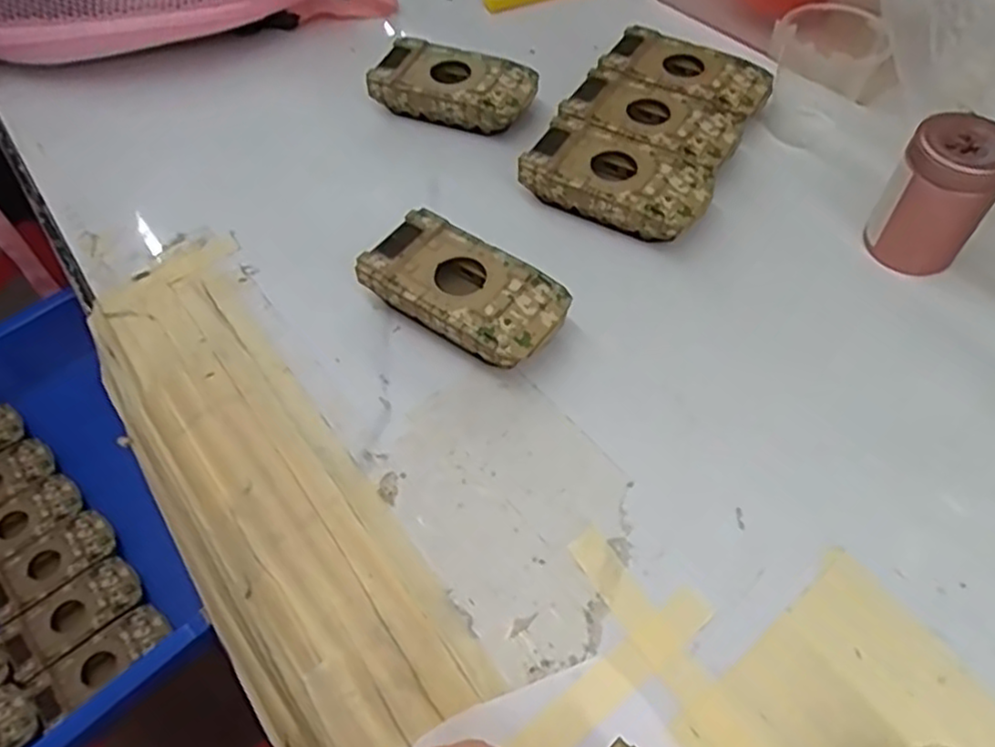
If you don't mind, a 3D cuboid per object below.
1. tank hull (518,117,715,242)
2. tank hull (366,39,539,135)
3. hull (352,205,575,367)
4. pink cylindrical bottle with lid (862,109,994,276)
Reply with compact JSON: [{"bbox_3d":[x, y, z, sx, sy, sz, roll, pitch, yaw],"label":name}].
[{"bbox_3d":[0.064,-0.100,0.388,0.094,0.027,0.050,27,61,19],"label":"tank hull"},{"bbox_3d":[-0.025,-0.173,0.439,0.092,0.026,0.049,17,58,13],"label":"tank hull"},{"bbox_3d":[-0.015,-0.037,0.346,0.095,0.026,0.052,32,63,22],"label":"hull"},{"bbox_3d":[0.211,-0.084,0.346,0.035,0.068,0.043,-39,63,-22],"label":"pink cylindrical bottle with lid"}]

